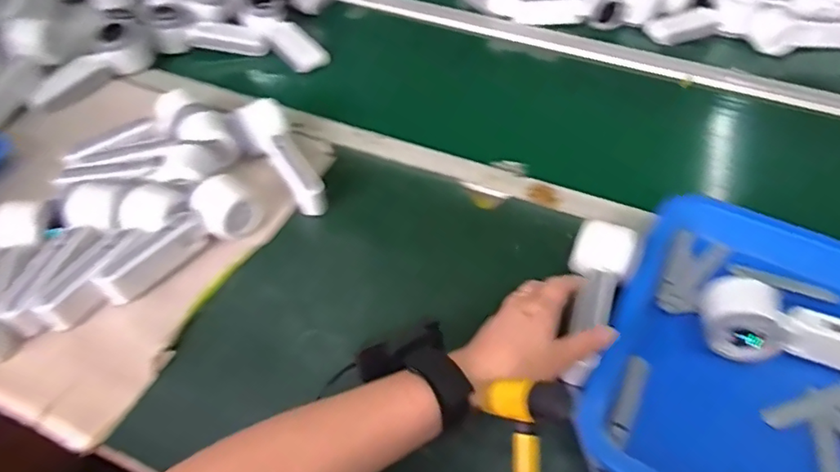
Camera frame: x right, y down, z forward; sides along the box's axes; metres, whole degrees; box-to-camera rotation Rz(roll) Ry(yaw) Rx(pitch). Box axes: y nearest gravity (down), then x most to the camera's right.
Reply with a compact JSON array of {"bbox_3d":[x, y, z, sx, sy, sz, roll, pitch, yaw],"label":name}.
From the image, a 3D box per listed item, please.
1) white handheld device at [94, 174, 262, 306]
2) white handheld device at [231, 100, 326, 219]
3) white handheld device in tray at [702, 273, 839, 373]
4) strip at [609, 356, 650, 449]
[{"bbox_3d":[-0.239,0.002,0.562,0.162,0.052,0.059,-33,56,-28],"label":"white handheld device"},{"bbox_3d":[-0.159,-0.089,0.641,0.061,0.046,0.158,-28,67,-25],"label":"white handheld device"},{"bbox_3d":[0.335,0.087,0.486,0.168,0.046,0.054,17,49,13],"label":"white handheld device in tray"},{"bbox_3d":[0.178,0.138,0.480,0.018,0.009,0.080,23,51,19],"label":"strip"}]

